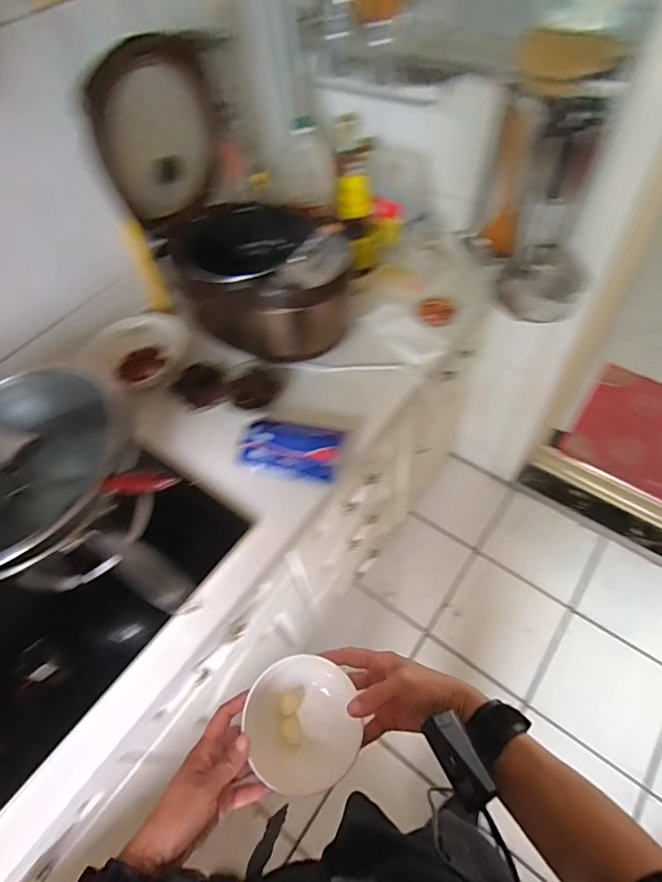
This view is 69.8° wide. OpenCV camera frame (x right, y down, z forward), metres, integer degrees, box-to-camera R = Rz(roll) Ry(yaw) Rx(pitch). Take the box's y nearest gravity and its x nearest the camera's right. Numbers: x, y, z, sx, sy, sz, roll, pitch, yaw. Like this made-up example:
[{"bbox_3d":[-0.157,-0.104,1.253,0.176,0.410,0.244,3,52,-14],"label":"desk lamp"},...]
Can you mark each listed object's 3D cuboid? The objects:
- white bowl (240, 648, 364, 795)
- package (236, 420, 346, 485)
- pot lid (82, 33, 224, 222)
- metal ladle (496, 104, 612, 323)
[{"bbox_3d":[-0.025,0.280,0.479,0.108,0.048,0.118,-2,55,2],"label":"white bowl"},{"bbox_3d":[-0.063,0.008,0.801,0.172,0.048,0.094,10,57,10],"label":"package"},{"bbox_3d":[-0.268,-0.499,0.773,0.035,0.246,0.231,29,62,21],"label":"pot lid"},{"bbox_3d":[0.420,-0.378,0.856,0.150,0.342,0.097,29,62,21],"label":"metal ladle"}]

